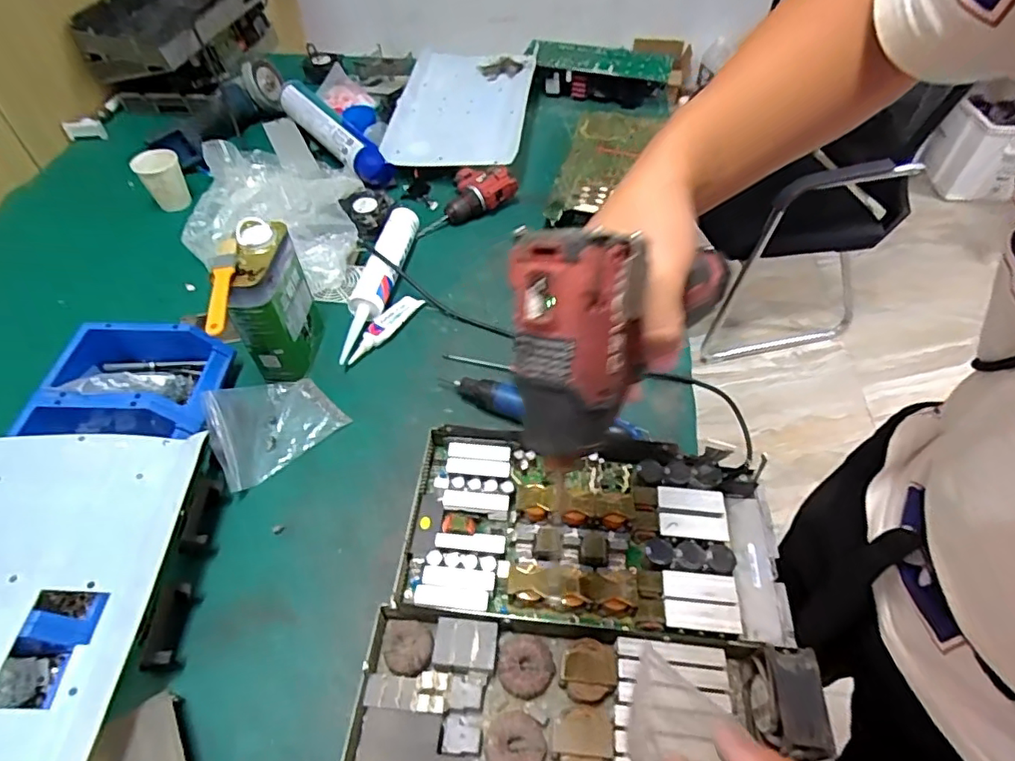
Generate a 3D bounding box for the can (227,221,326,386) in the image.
[{"bbox_3d":[-0.295,-0.094,0.734,0.066,0.182,0.119,2,51,0],"label":"can"}]

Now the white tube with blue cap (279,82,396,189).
[{"bbox_3d":[-0.331,-0.477,1.076,0.063,0.058,0.330,-31,57,-22],"label":"white tube with blue cap"}]

